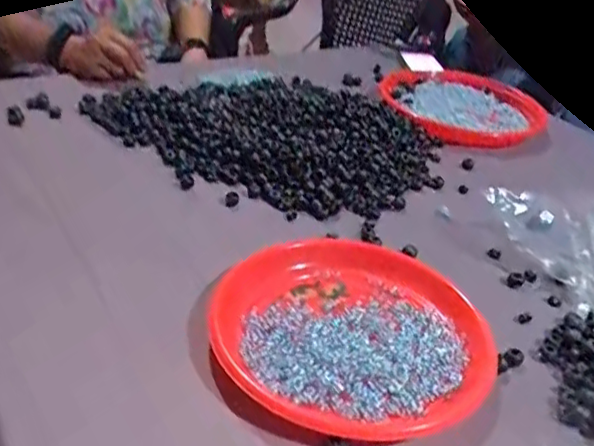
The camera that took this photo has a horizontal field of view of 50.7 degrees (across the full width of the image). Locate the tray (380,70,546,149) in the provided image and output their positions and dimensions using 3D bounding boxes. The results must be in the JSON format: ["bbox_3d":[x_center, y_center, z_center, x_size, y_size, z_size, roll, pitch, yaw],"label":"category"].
[{"bbox_3d":[0.271,-0.183,0.995,0.272,0.054,0.242,3,32,-9],"label":"tray"}]

